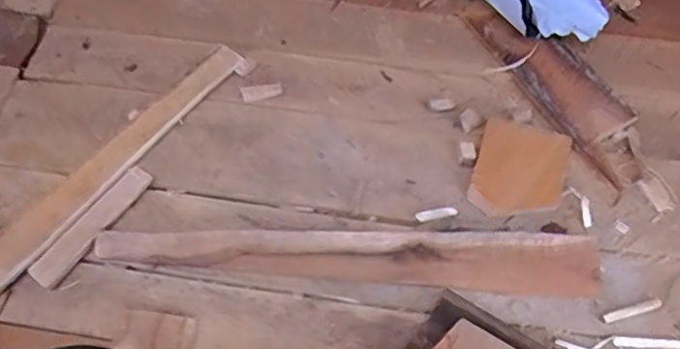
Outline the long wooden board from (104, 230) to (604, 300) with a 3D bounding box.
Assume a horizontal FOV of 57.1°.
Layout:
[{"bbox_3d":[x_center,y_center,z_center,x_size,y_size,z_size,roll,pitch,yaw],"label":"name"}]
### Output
[{"bbox_3d":[0.007,0.085,0.613,0.486,0.018,0.055,1,59,0],"label":"long wooden board"}]

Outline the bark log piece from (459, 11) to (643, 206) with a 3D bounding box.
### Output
[{"bbox_3d":[0.259,-0.108,0.734,0.083,0.023,0.281,-25,62,-15],"label":"bark log piece"}]

